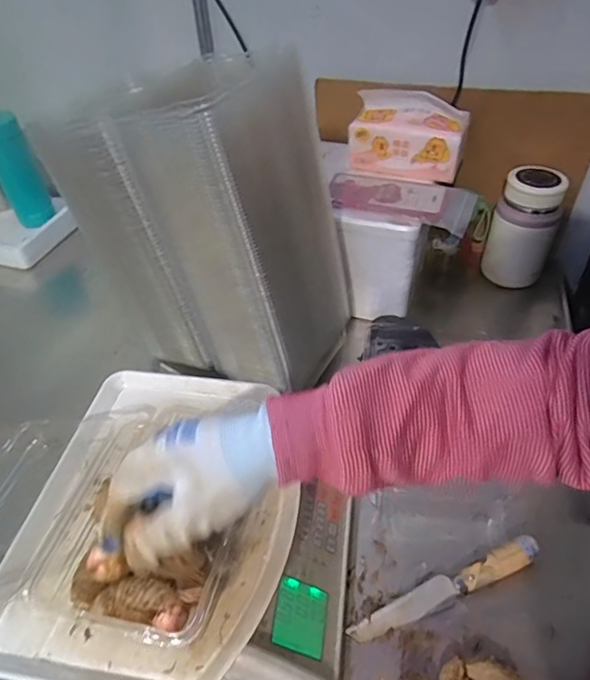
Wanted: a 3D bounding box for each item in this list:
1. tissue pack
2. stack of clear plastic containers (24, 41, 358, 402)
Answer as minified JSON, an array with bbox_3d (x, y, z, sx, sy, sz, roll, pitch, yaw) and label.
[{"bbox_3d":[0.161,-0.292,0.750,0.162,0.102,0.063,17,48,20],"label":"tissue pack"},{"bbox_3d":[-0.098,-0.130,0.641,0.285,0.346,0.181,19,48,21],"label":"stack of clear plastic containers"}]

